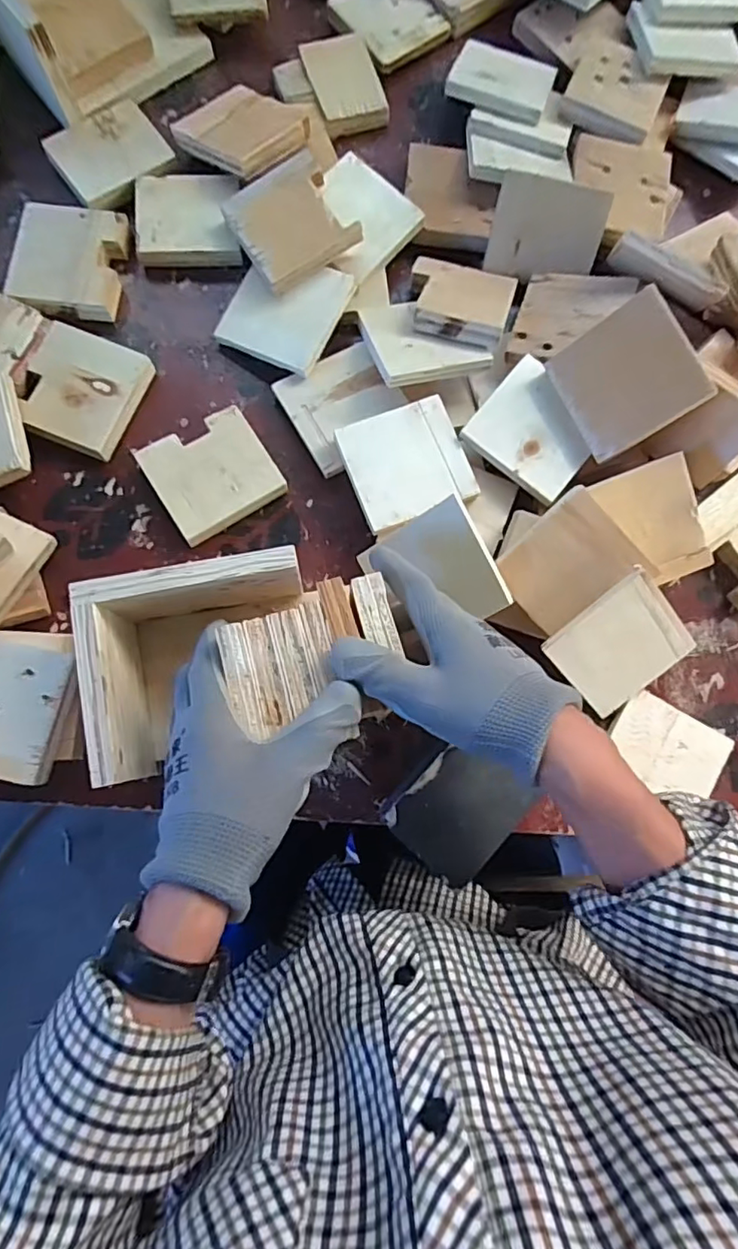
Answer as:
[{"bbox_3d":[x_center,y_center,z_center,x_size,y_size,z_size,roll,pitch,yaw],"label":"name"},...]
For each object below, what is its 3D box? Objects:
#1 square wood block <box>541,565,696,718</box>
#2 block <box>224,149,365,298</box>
[{"bbox_3d":[0.190,0.017,0.434,0.090,0.008,0.088,-41,114,9],"label":"square wood block"},{"bbox_3d":[-0.064,-0.332,0.477,0.085,0.017,0.088,-31,86,-2],"label":"block"}]

